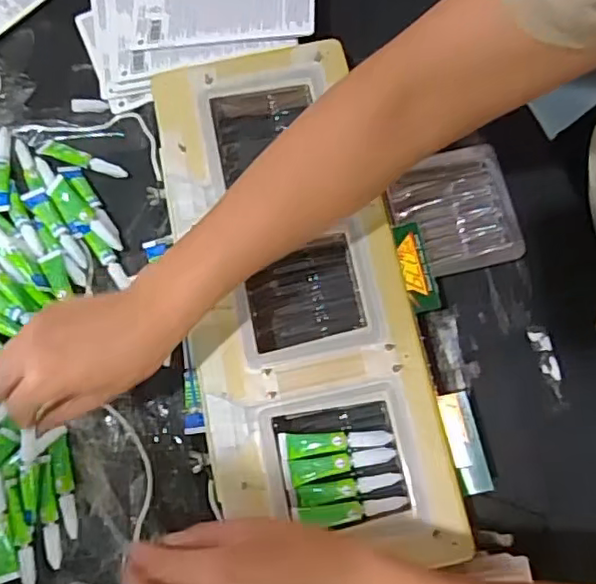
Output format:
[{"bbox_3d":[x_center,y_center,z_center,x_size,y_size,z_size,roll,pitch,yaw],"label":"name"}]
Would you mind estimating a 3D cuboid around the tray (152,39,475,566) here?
[{"bbox_3d":[-0.001,0.000,0.482,0.173,0.037,0.424,-11,77,-1],"label":"tray"}]

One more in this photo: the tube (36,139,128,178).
[{"bbox_3d":[-0.192,-0.119,0.537,0.085,0.008,0.016,18,78,5],"label":"tube"}]

